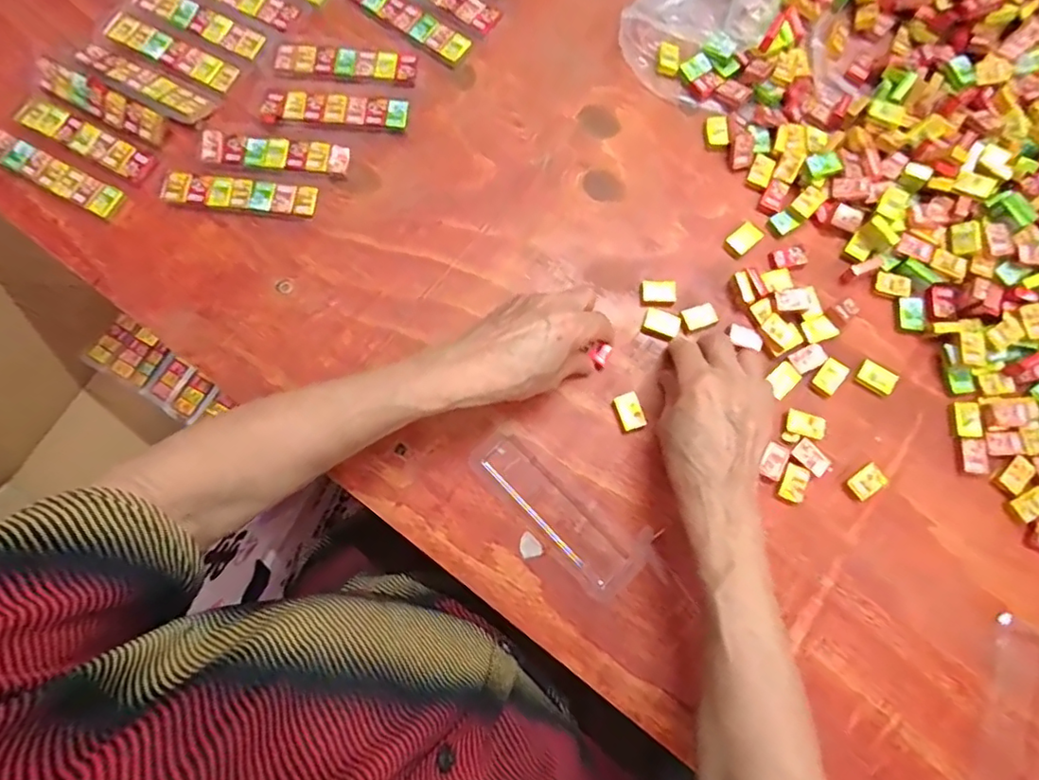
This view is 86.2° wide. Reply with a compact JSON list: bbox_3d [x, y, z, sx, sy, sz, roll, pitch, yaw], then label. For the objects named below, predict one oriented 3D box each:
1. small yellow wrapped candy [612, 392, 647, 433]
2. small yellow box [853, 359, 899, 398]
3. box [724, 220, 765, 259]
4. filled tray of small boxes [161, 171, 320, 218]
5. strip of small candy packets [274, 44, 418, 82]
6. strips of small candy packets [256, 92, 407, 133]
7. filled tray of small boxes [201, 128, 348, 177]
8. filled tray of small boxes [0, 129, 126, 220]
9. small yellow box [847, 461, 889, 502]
[{"bbox_3d":[0.082,0.017,0.412,0.018,0.011,0.026,-21,79,-4],"label":"small yellow wrapped candy"},{"bbox_3d":[0.266,-0.009,0.414,0.028,0.004,0.020,33,80,6],"label":"small yellow box"},{"bbox_3d":[0.178,-0.120,0.440,0.031,0.005,0.019,-41,81,-8],"label":"box"},{"bbox_3d":[-0.223,-0.156,0.445,0.122,0.006,0.024,7,78,1],"label":"filled tray of small boxes"},{"bbox_3d":[-0.146,-0.278,0.469,0.114,0.005,0.030,5,78,1],"label":"strip of small candy packets"},{"bbox_3d":[-0.152,-0.232,0.459,0.118,0.006,0.028,3,78,0],"label":"strips of small candy packets"},{"bbox_3d":[-0.198,-0.193,0.451,0.116,0.004,0.026,5,78,1],"label":"filled tray of small boxes"},{"bbox_3d":[-0.375,-0.174,0.445,0.117,0.013,0.026,27,79,5],"label":"filled tray of small boxes"},{"bbox_3d":[0.249,0.066,0.398,0.024,0.014,0.017,-36,81,-7],"label":"small yellow box"}]

